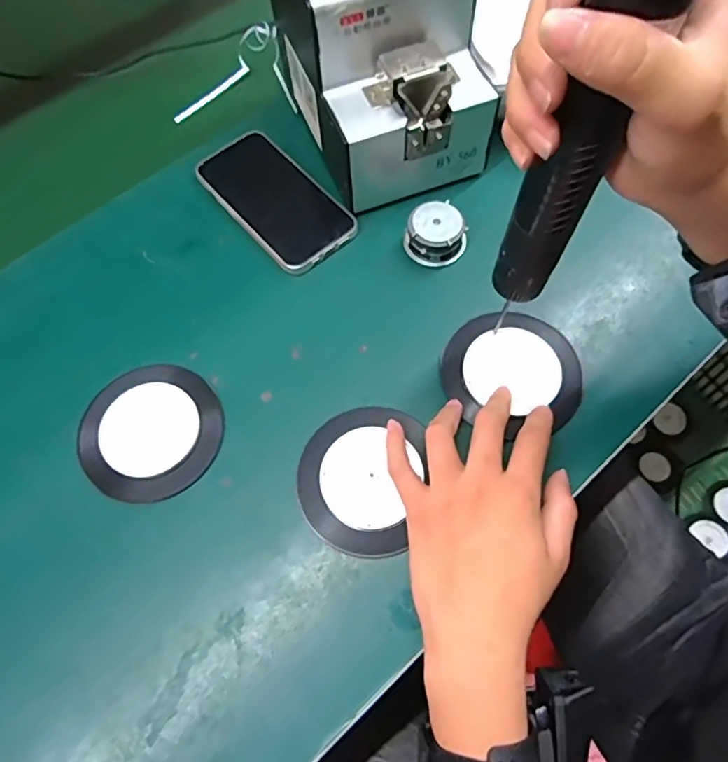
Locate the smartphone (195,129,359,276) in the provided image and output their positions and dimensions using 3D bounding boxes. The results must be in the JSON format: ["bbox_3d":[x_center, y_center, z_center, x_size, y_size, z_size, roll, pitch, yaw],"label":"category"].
[{"bbox_3d":[-0.076,-0.155,0.474,0.074,0.015,0.146,-39,69,-14],"label":"smartphone"}]

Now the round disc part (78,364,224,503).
[{"bbox_3d":[-0.148,0.036,0.391,0.089,0.005,0.094,3,71,-8],"label":"round disc part"}]

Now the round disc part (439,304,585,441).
[{"bbox_3d":[0.108,-0.009,0.408,0.097,0.009,0.096,-1,64,2],"label":"round disc part"}]

